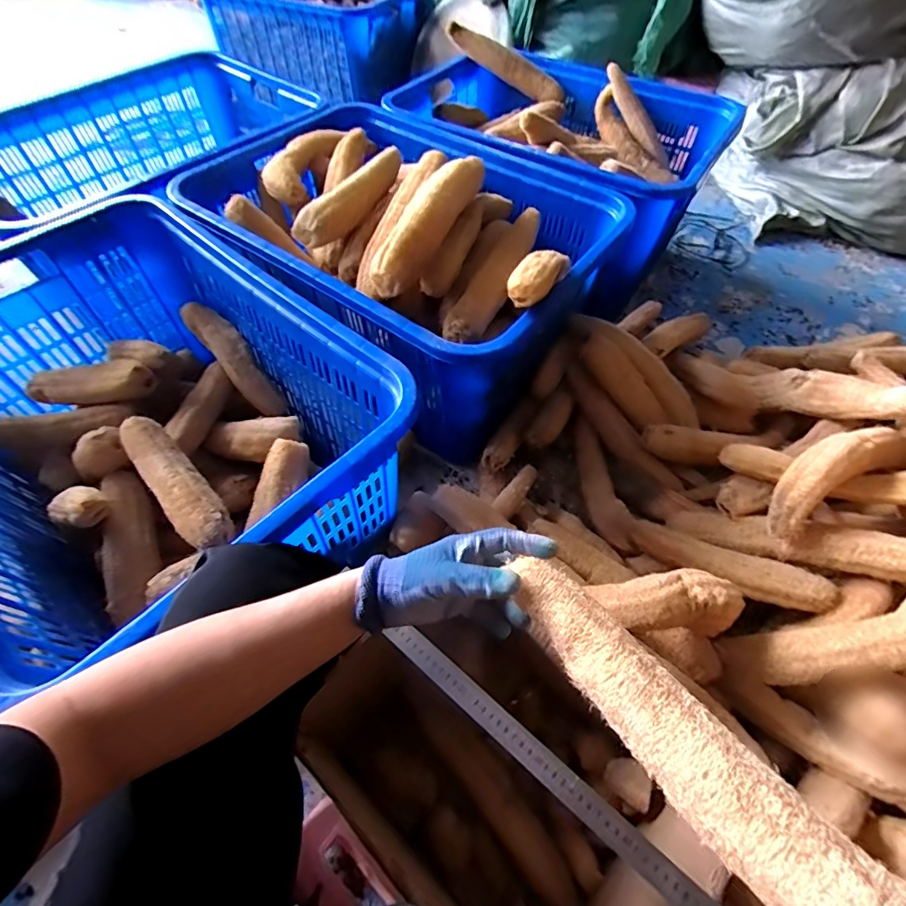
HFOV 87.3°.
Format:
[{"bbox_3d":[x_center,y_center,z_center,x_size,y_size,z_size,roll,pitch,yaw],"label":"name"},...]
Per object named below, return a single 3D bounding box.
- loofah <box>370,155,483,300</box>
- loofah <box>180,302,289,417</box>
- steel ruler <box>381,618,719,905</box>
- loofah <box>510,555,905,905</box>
[{"bbox_3d":[-0.037,-0.400,0.808,0.072,0.078,0.357,19,57,12],"label":"loofah"},{"bbox_3d":[-0.438,-0.188,0.963,0.072,0.277,0.060,-44,22,-26],"label":"loofah"},{"bbox_3d":[0.129,0.341,0.458,0.506,0.009,0.029,35,81,22],"label":"steel ruler"},{"bbox_3d":[0.163,0.201,0.296,0.060,0.047,0.318,-34,54,-21],"label":"loofah"}]

